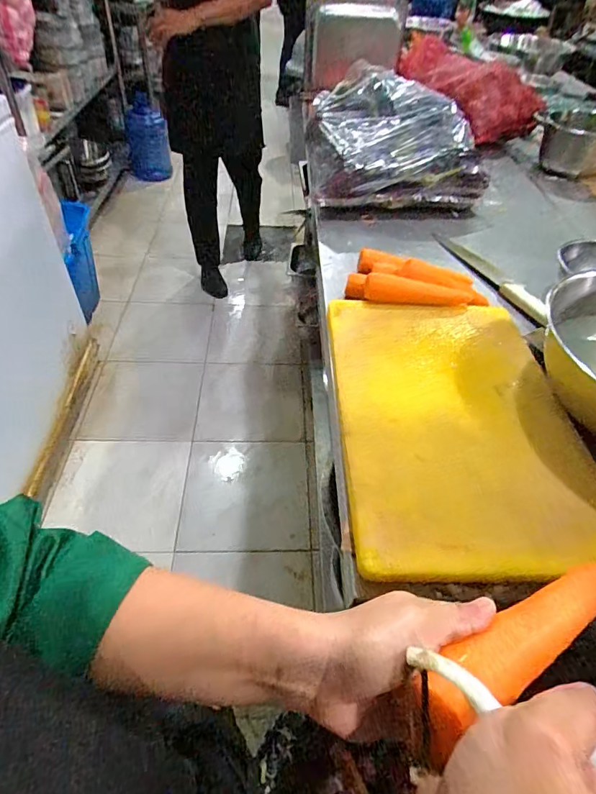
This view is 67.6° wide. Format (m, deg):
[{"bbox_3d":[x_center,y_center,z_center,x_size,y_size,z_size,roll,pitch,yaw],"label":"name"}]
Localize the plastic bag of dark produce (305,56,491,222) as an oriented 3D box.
[{"bbox_3d":[0.228,-0.613,1.074,0.394,0.179,0.420,3,48,-1],"label":"plastic bag of dark produce"}]

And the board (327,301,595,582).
[{"bbox_3d":[0.209,0.017,0.589,0.309,0.022,0.443,1,48,-3],"label":"board"}]

